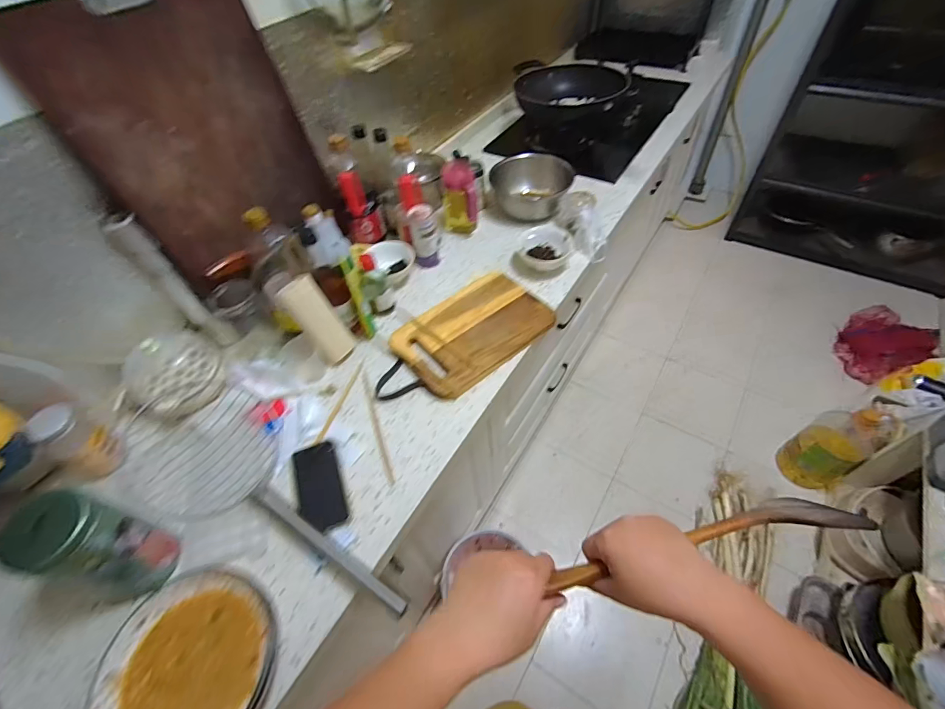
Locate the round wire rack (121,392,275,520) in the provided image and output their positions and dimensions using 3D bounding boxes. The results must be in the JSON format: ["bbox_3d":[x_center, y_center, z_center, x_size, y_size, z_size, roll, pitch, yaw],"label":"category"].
[{"bbox_3d":[-0.433,0.165,0.658,0.208,0.026,0.186,-16,64,-19],"label":"round wire rack"}]

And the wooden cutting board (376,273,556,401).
[{"bbox_3d":[-0.022,-0.036,0.814,0.352,0.030,0.213,-36,57,-21],"label":"wooden cutting board"}]

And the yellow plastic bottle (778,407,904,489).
[{"bbox_3d":[1.115,0.283,1.289,0.171,0.324,0.164,-3,52,4],"label":"yellow plastic bottle"}]

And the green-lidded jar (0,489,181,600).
[{"bbox_3d":[-0.477,0.249,0.528,0.093,0.187,0.087,-3,52,4],"label":"green-lidded jar"}]

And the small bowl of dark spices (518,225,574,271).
[{"bbox_3d":[0.166,-0.242,0.940,0.117,0.050,0.114,-3,52,4],"label":"small bowl of dark spices"}]

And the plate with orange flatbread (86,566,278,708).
[{"bbox_3d":[-0.340,0.370,0.503,0.197,0.055,0.185,-3,52,4],"label":"plate with orange flatbread"}]

